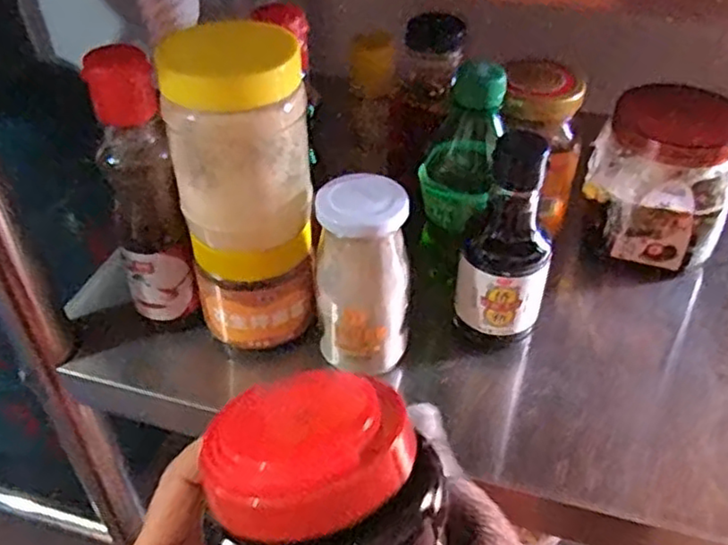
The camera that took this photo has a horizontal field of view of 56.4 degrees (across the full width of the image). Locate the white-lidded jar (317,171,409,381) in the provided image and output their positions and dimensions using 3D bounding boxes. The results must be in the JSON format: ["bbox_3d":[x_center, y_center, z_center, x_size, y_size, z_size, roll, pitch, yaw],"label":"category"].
[{"bbox_3d":[-0.001,0.005,0.388,0.049,0.111,0.047,0,43,0],"label":"white-lidded jar"}]

